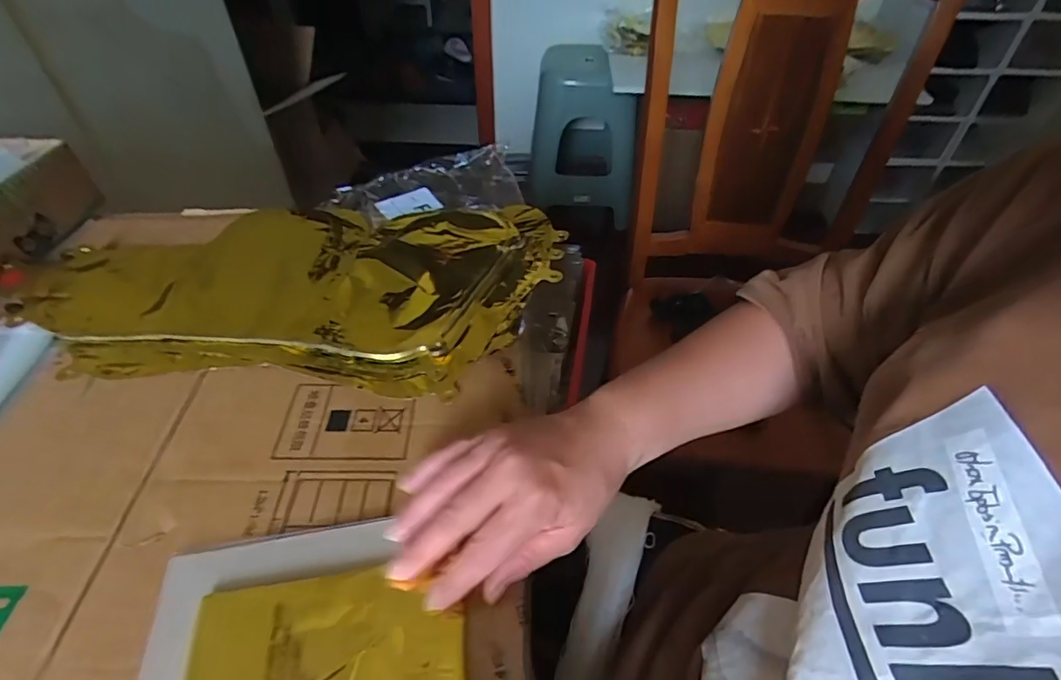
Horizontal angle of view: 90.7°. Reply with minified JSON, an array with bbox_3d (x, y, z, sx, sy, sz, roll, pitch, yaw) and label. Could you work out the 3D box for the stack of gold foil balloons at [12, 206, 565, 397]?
[{"bbox_3d":[-0.198,-0.061,0.472,0.428,0.015,0.240,2,46,3],"label":"stack of gold foil balloons"}]

